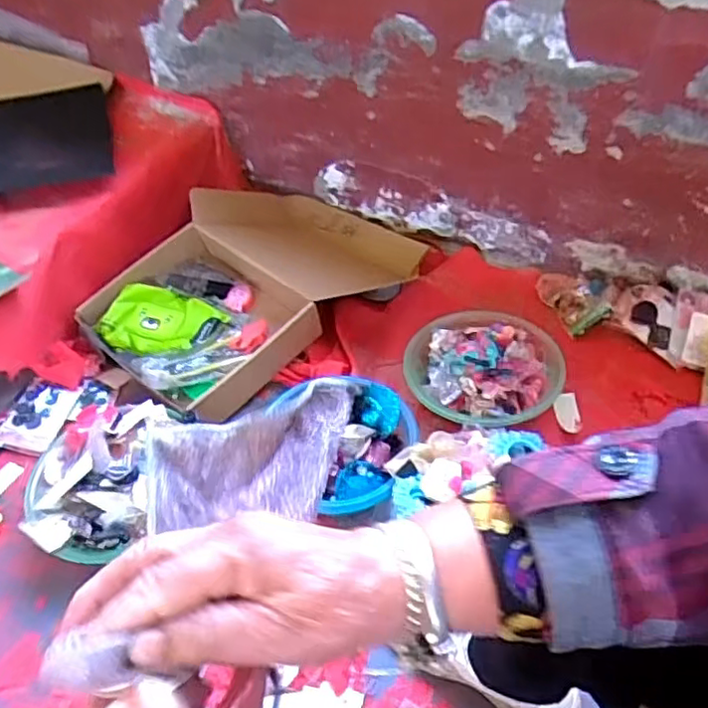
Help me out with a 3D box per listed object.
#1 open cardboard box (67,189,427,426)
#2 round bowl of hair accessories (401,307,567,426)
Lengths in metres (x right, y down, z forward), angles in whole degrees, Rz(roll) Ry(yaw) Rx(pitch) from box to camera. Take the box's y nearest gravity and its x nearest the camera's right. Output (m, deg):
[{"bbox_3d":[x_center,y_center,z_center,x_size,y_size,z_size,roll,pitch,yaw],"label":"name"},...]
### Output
[{"bbox_3d":[-0.181,-0.144,1.169,0.393,0.136,0.575,32,54,28],"label":"open cardboard box"},{"bbox_3d":[0.208,0.017,0.996,0.238,0.068,0.217,0,46,0],"label":"round bowl of hair accessories"}]

